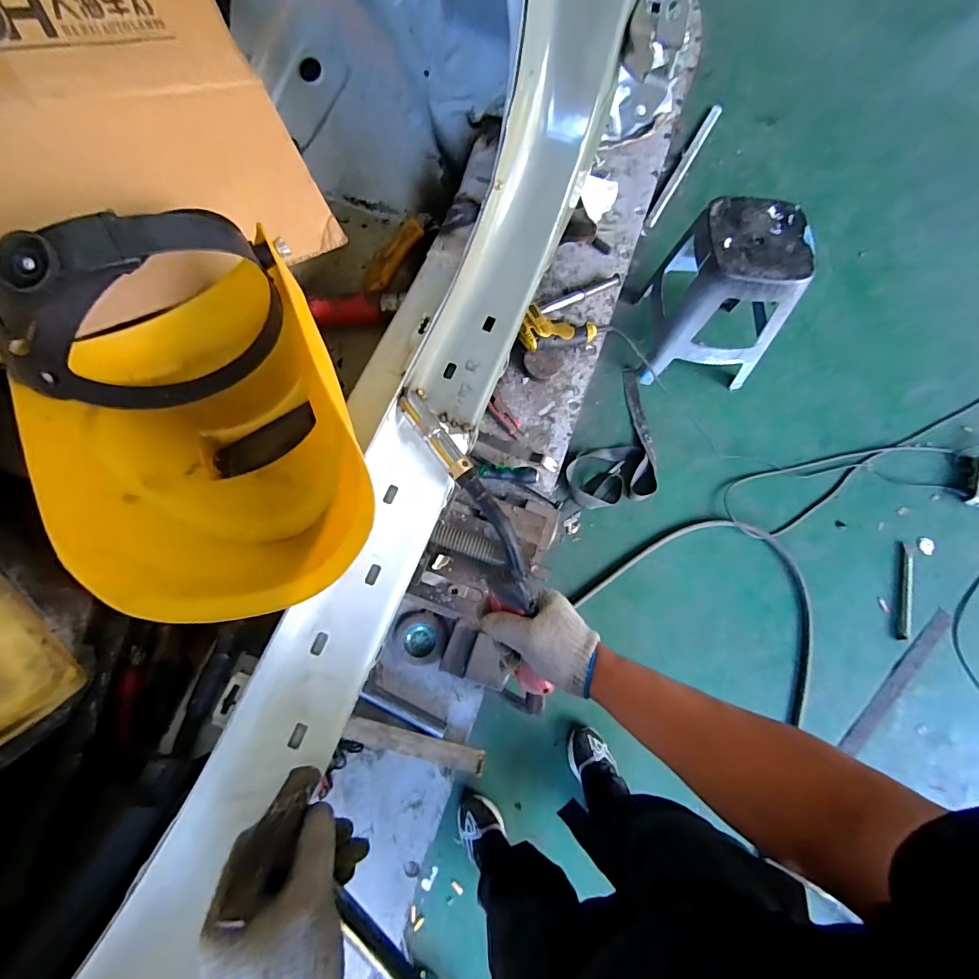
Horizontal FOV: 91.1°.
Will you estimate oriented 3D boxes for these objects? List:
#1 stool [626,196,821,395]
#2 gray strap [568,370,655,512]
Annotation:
[{"bbox_3d":[0.705,-0.596,1.478,0.337,0.417,0.351,3,72,-3],"label":"stool"},{"bbox_3d":[0.458,-0.148,1.585,0.264,0.047,0.516,31,73,6],"label":"gray strap"}]

